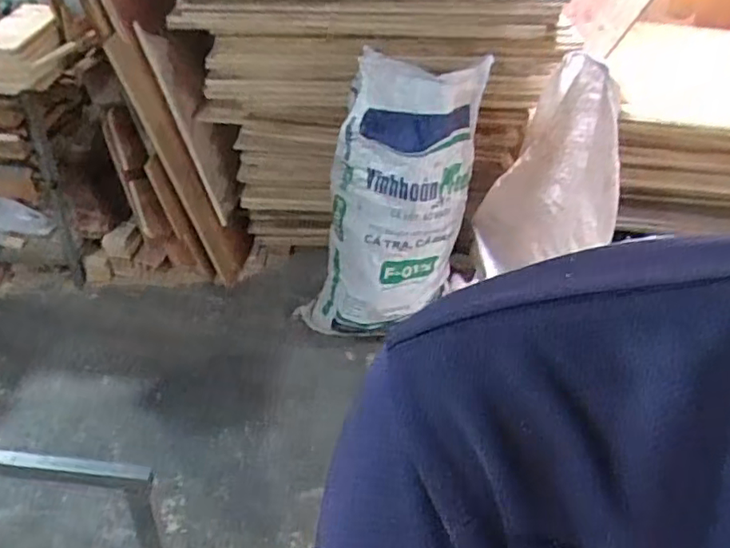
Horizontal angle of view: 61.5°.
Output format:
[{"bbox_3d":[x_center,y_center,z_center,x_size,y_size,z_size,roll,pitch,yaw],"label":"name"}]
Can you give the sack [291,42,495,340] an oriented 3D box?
[{"bbox_3d":[0.061,-0.185,1.747,0.427,0.795,0.260,11,38,7],"label":"sack"}]

